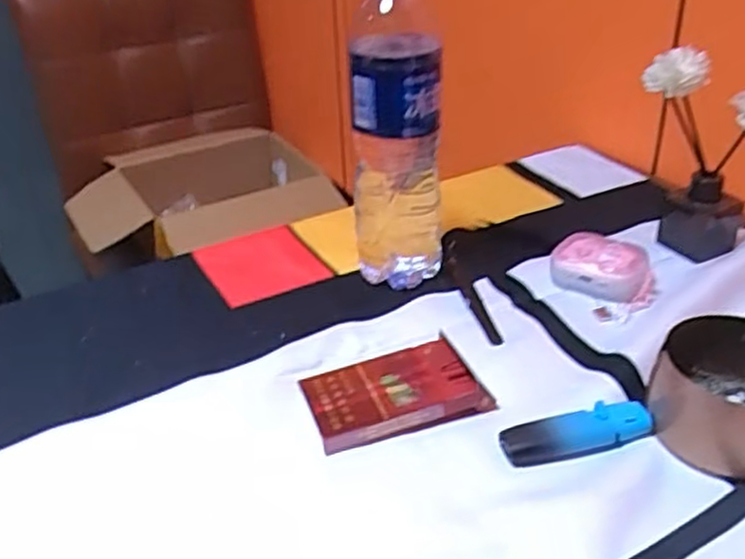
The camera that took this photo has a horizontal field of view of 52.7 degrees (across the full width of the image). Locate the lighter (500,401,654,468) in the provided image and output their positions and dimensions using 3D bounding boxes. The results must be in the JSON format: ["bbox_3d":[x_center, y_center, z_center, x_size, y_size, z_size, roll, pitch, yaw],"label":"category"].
[{"bbox_3d":[0.114,0.084,0.418,0.087,0.011,0.022,-10,32,-11],"label":"lighter"}]

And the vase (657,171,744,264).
[{"bbox_3d":[0.260,-0.058,0.593,0.058,0.060,0.062,14,35,25],"label":"vase"}]

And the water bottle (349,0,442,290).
[{"bbox_3d":[0.016,-0.101,0.528,0.061,0.229,0.052,-3,32,0],"label":"water bottle"}]

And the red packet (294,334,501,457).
[{"bbox_3d":[0.011,0.066,0.448,0.098,0.020,0.057,-13,33,-16],"label":"red packet"}]

